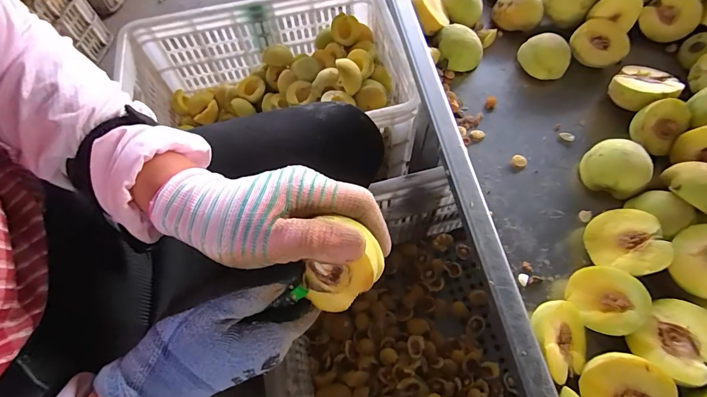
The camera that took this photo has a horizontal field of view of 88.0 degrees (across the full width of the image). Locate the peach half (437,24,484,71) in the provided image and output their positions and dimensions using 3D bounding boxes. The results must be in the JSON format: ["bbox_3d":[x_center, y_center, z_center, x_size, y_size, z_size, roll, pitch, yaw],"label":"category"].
[{"bbox_3d":[0.134,-0.188,0.463,0.054,0.037,0.049,10,65,7],"label":"peach half"}]

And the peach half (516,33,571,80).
[{"bbox_3d":[0.239,-0.179,0.461,0.059,0.043,0.050,26,67,14],"label":"peach half"}]

